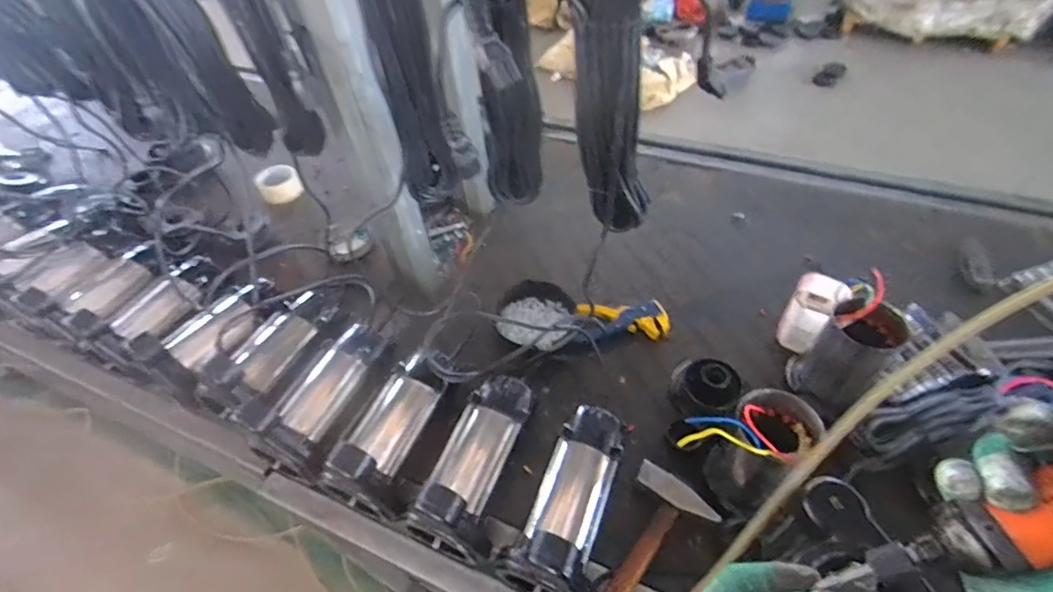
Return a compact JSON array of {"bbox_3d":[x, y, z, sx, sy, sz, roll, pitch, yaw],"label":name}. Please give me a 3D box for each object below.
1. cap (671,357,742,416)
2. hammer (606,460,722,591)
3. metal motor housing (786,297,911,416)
[{"bbox_3d":[0.268,0.142,0.749,0.096,0.067,0.087,25,56,23],"label":"cap"},{"bbox_3d":[0.109,0.354,0.587,0.105,0.030,0.332,30,57,25],"label":"hammer"},{"bbox_3d":[0.443,0.084,0.700,0.108,0.144,0.092,-38,57,-26],"label":"metal motor housing"}]

